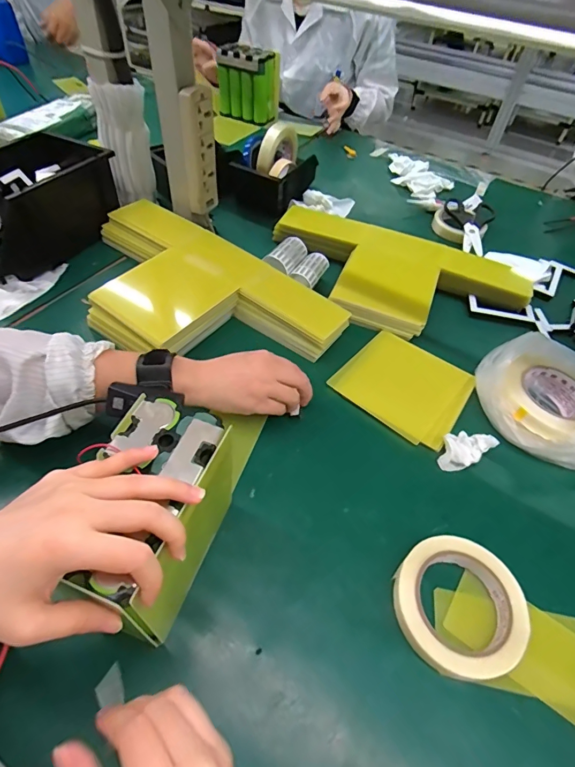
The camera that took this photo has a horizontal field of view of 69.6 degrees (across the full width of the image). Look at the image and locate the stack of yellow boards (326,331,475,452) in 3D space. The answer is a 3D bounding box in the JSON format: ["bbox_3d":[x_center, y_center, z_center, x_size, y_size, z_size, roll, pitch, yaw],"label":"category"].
[{"bbox_3d":[0.157,-0.001,0.547,0.153,0.007,0.141,34,55,21],"label":"stack of yellow boards"}]

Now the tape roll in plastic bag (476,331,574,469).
[{"bbox_3d":[0.327,0.019,0.512,0.157,0.064,0.167,3,51,-4],"label":"tape roll in plastic bag"}]

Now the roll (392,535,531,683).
[{"bbox_3d":[0.153,0.197,0.369,0.105,0.030,0.109,3,51,-4],"label":"roll"}]

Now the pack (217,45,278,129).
[{"bbox_3d":[-0.102,-0.759,1.058,0.138,0.143,0.084,20,52,10],"label":"pack"}]

